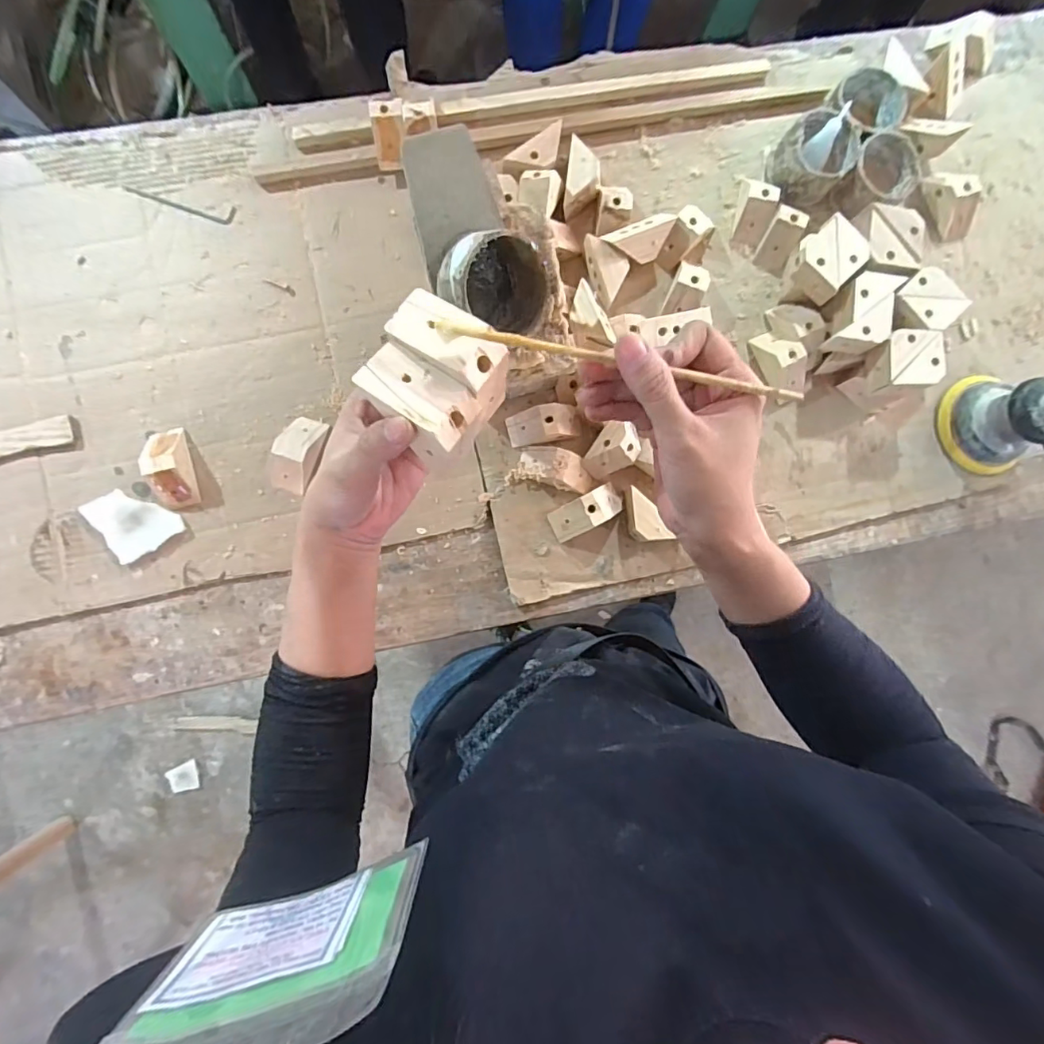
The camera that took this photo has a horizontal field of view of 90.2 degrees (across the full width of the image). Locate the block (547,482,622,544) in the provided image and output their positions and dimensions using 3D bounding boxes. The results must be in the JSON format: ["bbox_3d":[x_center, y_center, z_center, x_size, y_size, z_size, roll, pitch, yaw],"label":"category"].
[{"bbox_3d":[0.070,-0.010,0.573,0.081,0.033,0.037,-29,86,8],"label":"block"}]

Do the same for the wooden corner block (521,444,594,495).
[{"bbox_3d":[0.040,-0.058,0.575,0.089,0.039,0.042,21,84,-1],"label":"wooden corner block"}]

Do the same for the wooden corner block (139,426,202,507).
[{"bbox_3d":[-0.373,-0.058,0.549,0.037,0.035,0.083,-15,87,-5],"label":"wooden corner block"}]

